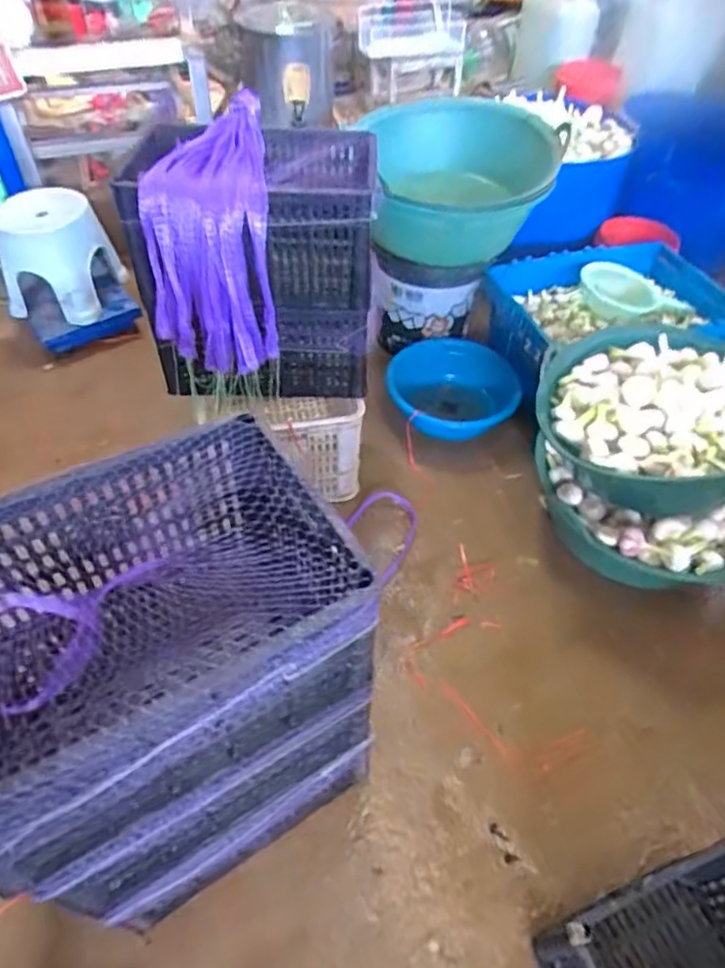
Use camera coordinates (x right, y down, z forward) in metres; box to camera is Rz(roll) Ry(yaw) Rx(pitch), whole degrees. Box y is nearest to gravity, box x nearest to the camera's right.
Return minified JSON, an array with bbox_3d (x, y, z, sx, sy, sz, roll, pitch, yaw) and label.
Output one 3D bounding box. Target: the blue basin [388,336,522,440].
[{"bbox_3d":[0.239,-0.252,1.659,0.331,0.136,0.319,1,50,-2],"label":"blue basin"}]

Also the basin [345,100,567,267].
[{"bbox_3d":[0.229,-0.720,1.488,0.461,0.257,0.373,-3,48,-3],"label":"basin"}]

